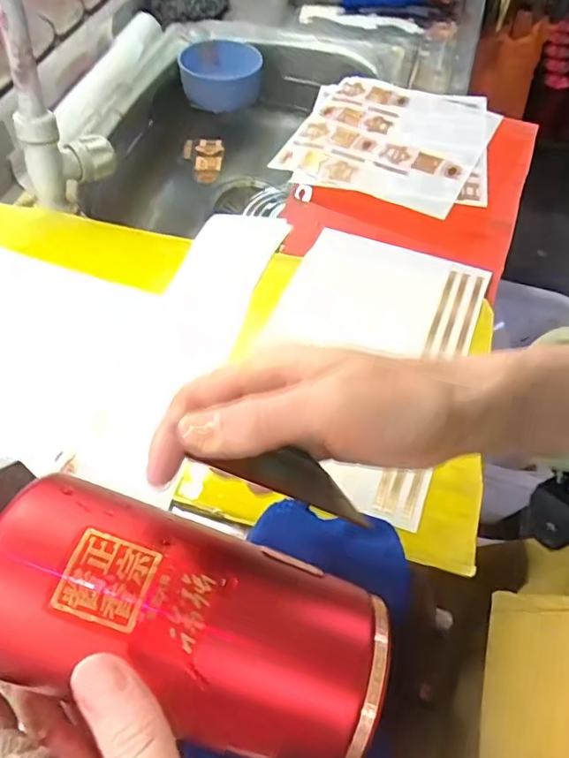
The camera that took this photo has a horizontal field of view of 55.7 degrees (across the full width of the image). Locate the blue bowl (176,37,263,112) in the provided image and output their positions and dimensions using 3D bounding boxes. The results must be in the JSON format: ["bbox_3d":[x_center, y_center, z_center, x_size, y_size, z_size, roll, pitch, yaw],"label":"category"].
[{"bbox_3d":[-0.085,-0.416,0.742,0.109,0.052,0.092,2,56,-2],"label":"blue bowl"}]

